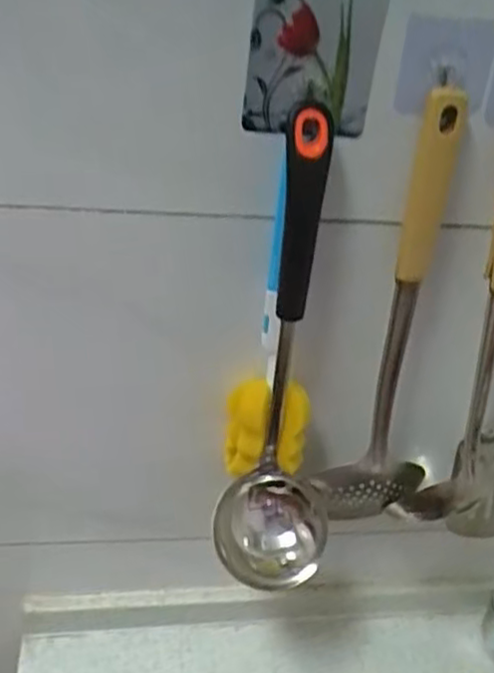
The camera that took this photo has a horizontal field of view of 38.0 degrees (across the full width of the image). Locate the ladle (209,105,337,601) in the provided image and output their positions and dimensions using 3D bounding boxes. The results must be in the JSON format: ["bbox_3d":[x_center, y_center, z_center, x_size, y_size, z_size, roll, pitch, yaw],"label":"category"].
[{"bbox_3d":[0.033,0.026,0.466,0.079,0.305,0.092,12,33,8],"label":"ladle"}]

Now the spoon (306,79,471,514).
[{"bbox_3d":[0.100,0.007,0.489,0.064,0.327,0.055,-18,40,-33],"label":"spoon"}]

